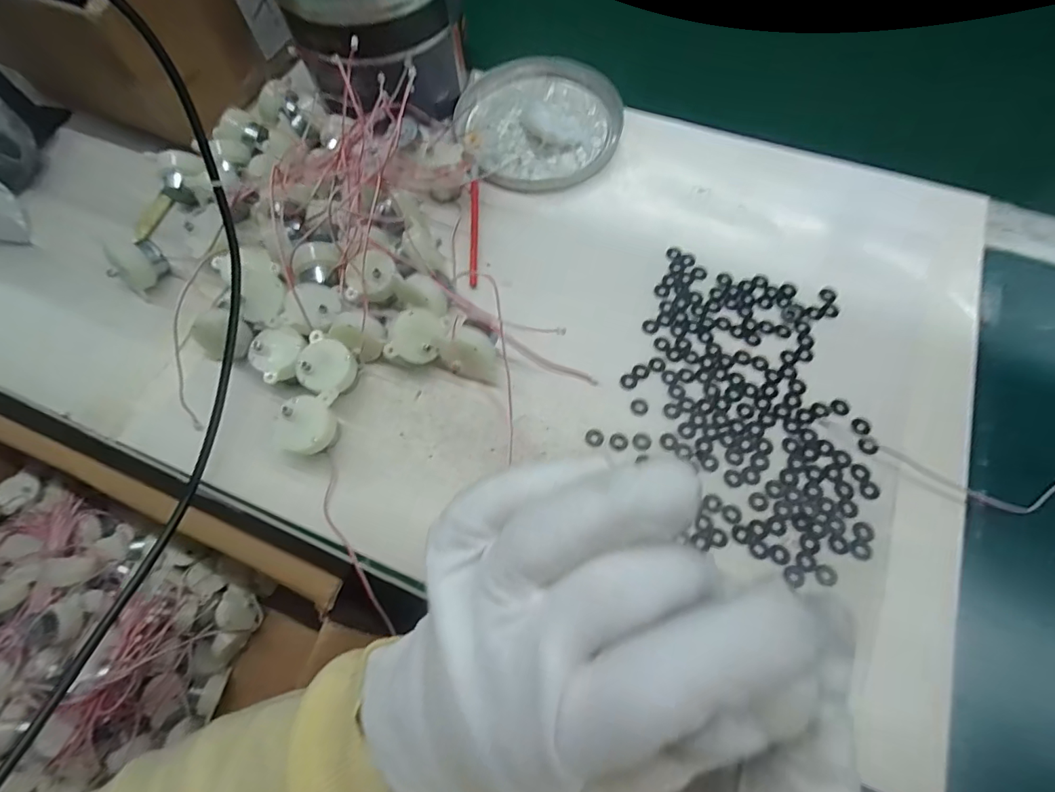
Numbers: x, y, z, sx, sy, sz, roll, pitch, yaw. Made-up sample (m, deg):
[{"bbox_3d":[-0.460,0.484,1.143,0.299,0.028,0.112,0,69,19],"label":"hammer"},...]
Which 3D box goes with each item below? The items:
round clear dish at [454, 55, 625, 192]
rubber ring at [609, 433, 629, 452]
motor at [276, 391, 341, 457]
[{"bbox_3d":[0.007,-0.222,0.382,0.125,0.015,0.131,-1,67,2],"label":"round clear dish"},{"bbox_3d":[0.054,0.026,0.282,0.011,0.004,0.011,-1,67,2],"label":"rubber ring"},{"bbox_3d":[-0.125,0.019,0.278,0.032,0.030,0.033,-1,67,2],"label":"motor"}]

